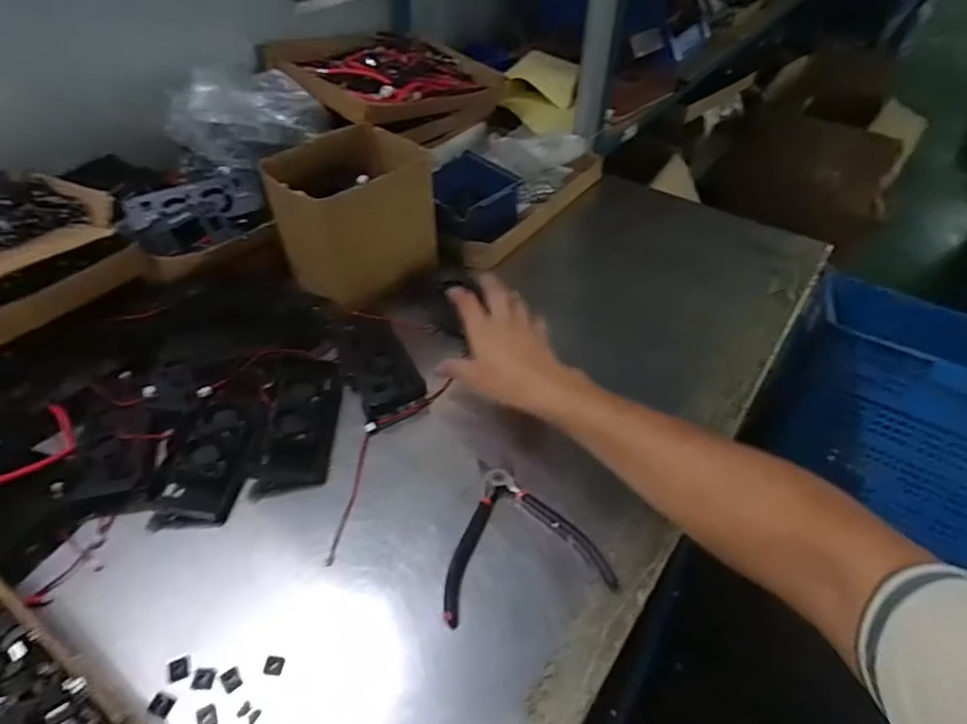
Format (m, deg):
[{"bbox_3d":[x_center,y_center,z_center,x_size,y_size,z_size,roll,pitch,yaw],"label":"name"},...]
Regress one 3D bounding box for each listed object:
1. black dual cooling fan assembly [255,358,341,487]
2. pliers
[{"bbox_3d":[-0.176,0.055,0.537,0.067,0.034,0.135,1,49,-6],"label":"black dual cooling fan assembly"},{"bbox_3d":[0.025,0.134,0.459,0.128,0.020,0.122,-9,47,-8],"label":"pliers"}]

